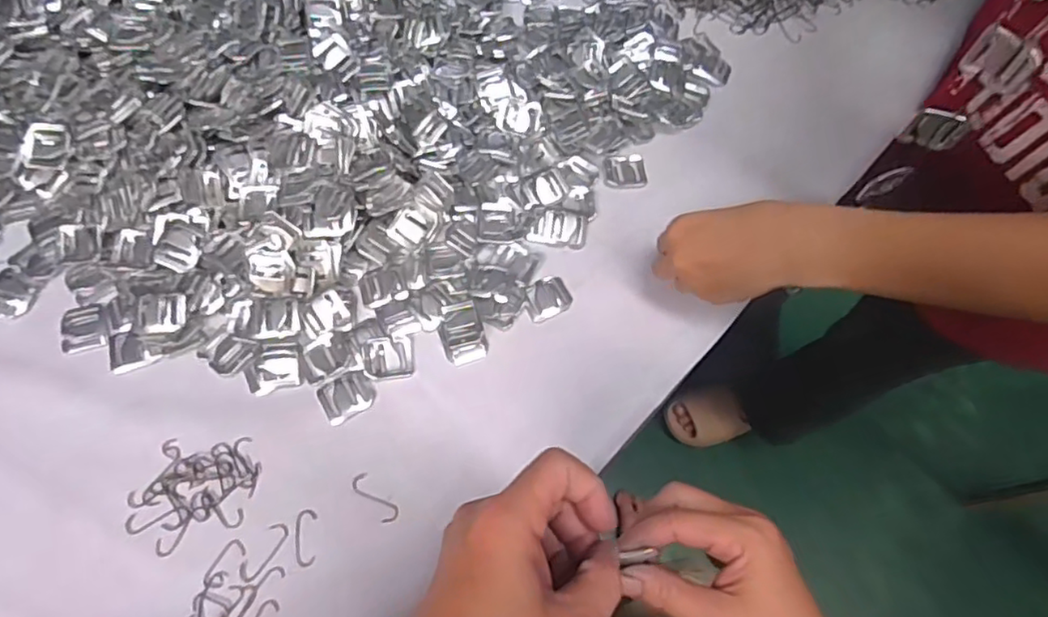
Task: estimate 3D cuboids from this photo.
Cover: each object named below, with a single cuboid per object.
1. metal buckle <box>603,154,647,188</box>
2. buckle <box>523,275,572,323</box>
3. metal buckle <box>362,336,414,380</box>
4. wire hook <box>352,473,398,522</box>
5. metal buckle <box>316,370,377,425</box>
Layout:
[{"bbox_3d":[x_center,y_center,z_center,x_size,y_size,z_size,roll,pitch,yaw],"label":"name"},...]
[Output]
[{"bbox_3d":[0.084,-0.114,0.527,0.037,0.004,0.032,-6,66,-5],"label":"metal buckle"},{"bbox_3d":[0.018,-0.008,0.482,0.036,0.005,0.030,-25,86,-11],"label":"buckle"},{"bbox_3d":[-0.097,0.034,0.451,0.035,0.005,0.030,-7,67,-6],"label":"metal buckle"},{"bbox_3d":[-0.098,0.125,0.416,0.013,0.004,0.038,-39,73,-18],"label":"wire hook"},{"bbox_3d":[-0.123,0.060,0.442,0.037,0.004,0.031,-26,70,-13],"label":"metal buckle"}]

